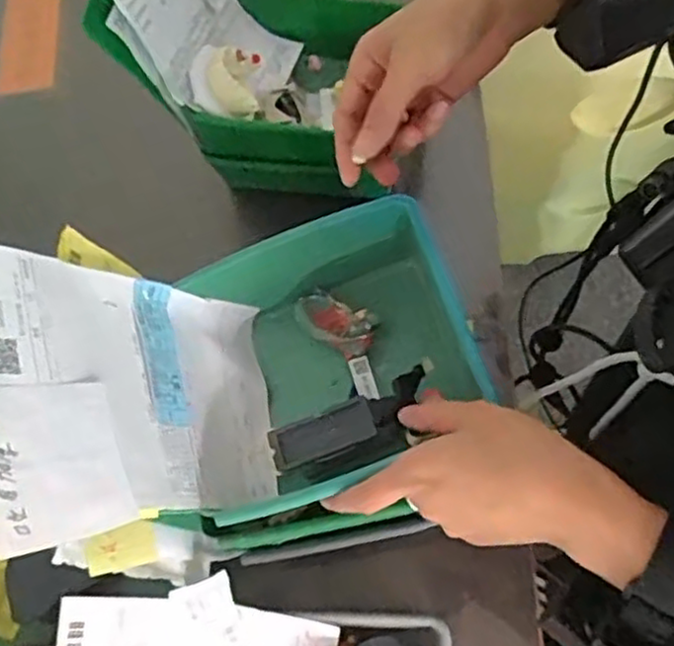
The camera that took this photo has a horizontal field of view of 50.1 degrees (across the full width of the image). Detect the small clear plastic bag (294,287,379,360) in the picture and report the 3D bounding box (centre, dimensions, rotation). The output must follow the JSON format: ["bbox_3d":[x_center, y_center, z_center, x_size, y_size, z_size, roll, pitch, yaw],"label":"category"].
[{"bbox_3d":[-0.001,-0.001,0.495,0.060,0.018,0.031,33,77,19],"label":"small clear plastic bag"}]

